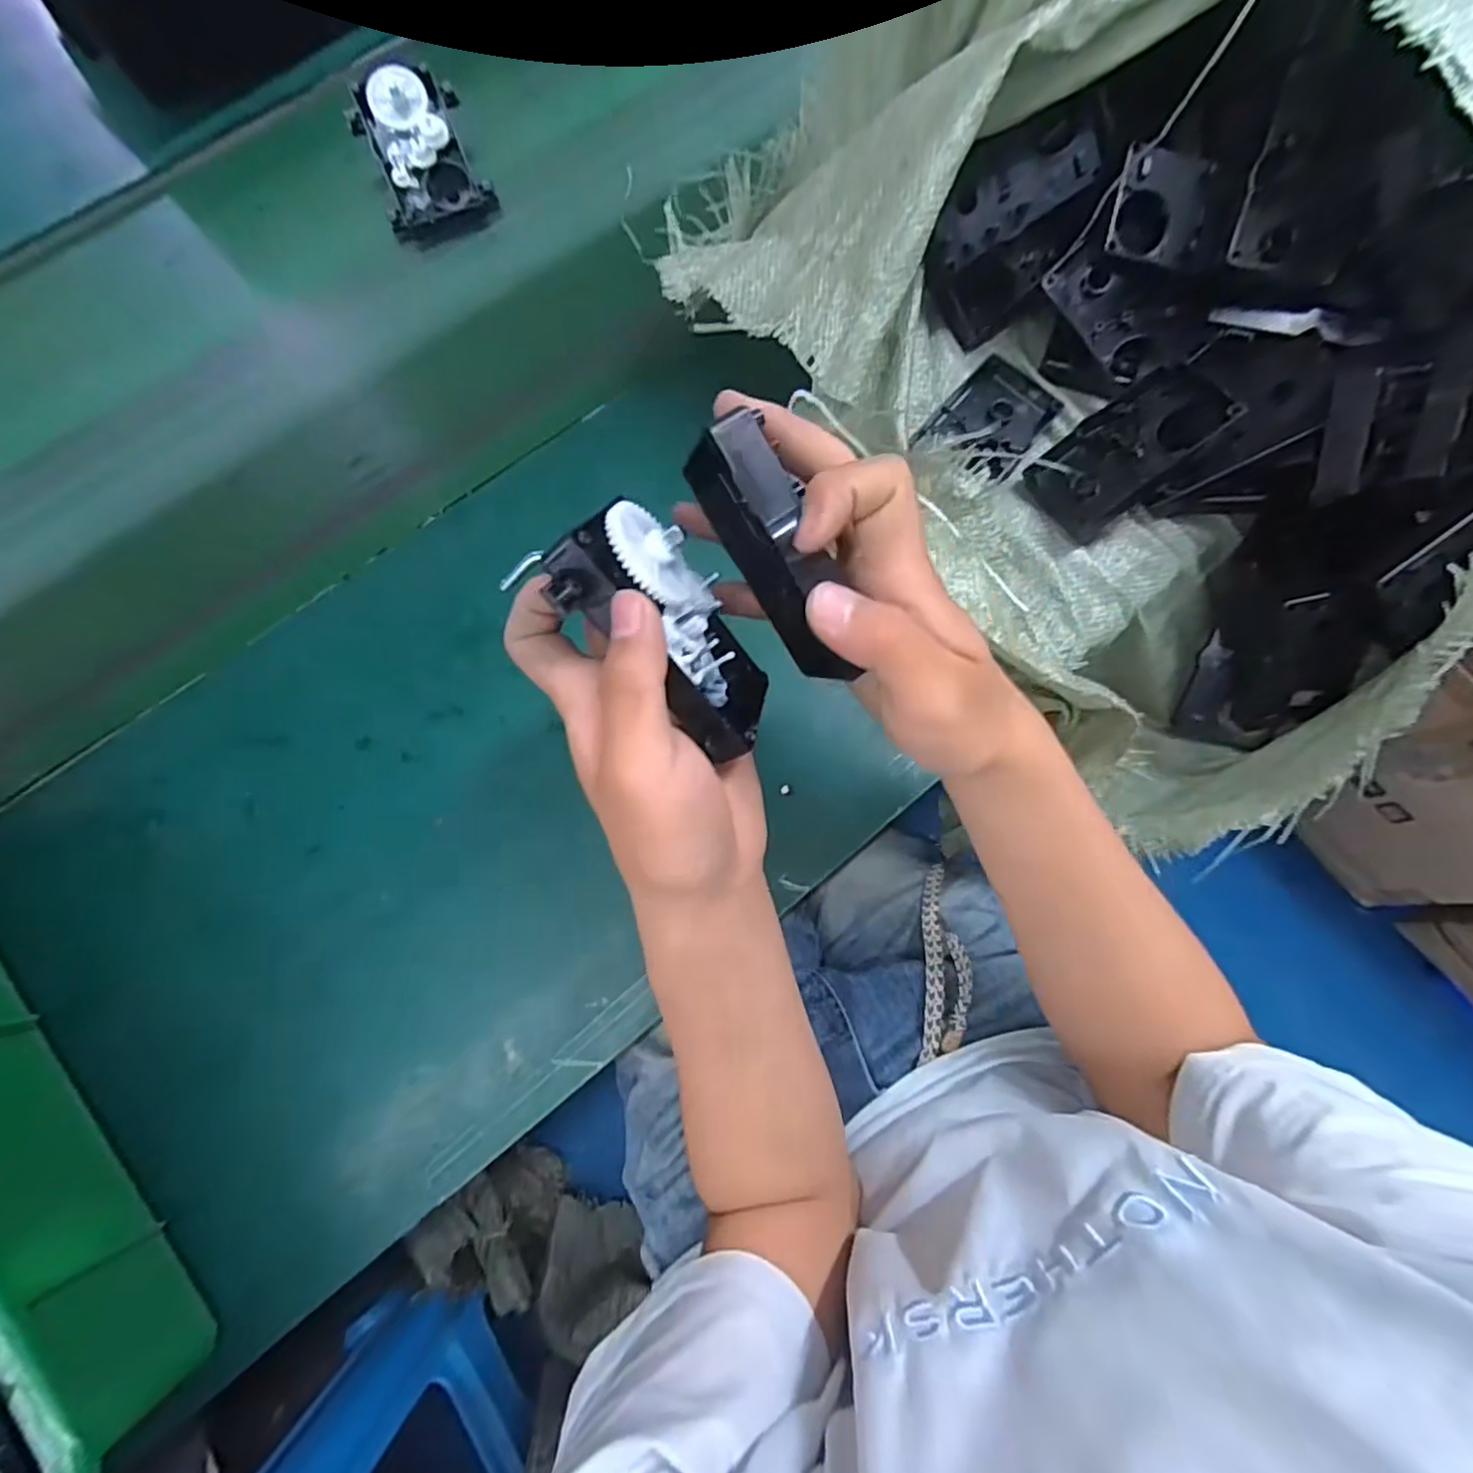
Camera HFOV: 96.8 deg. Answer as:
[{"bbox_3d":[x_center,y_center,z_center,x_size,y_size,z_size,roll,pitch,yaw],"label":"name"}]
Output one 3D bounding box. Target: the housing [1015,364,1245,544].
[{"bbox_3d":[0.236,-0.176,0.403,0.104,0.021,0.060,-41,73,27],"label":"housing"}]

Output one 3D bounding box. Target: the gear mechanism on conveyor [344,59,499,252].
[{"bbox_3d":[-0.245,-0.451,0.513,0.081,0.026,0.105,-24,109,-11],"label":"gear mechanism on conveyor"}]

